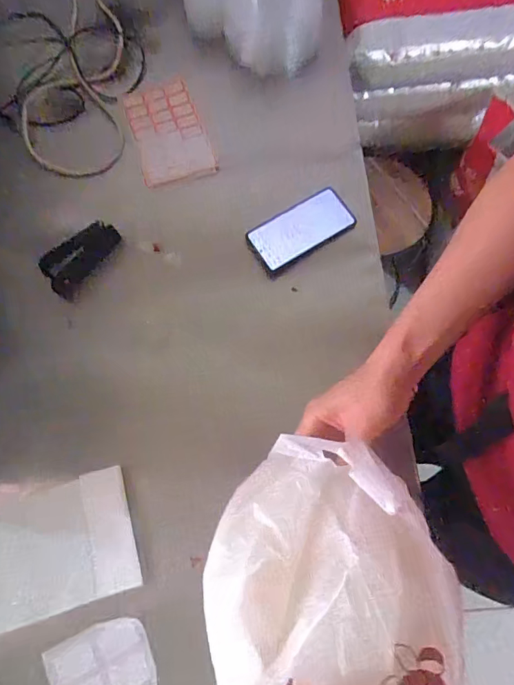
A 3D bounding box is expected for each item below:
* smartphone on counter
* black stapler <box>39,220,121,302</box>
[{"bbox_3d":[0.070,-0.178,0.723,0.164,0.013,0.076,-30,84,-9],"label":"smartphone on counter"},{"bbox_3d":[-0.277,-0.135,0.720,0.068,0.031,0.126,36,77,9],"label":"black stapler"}]

